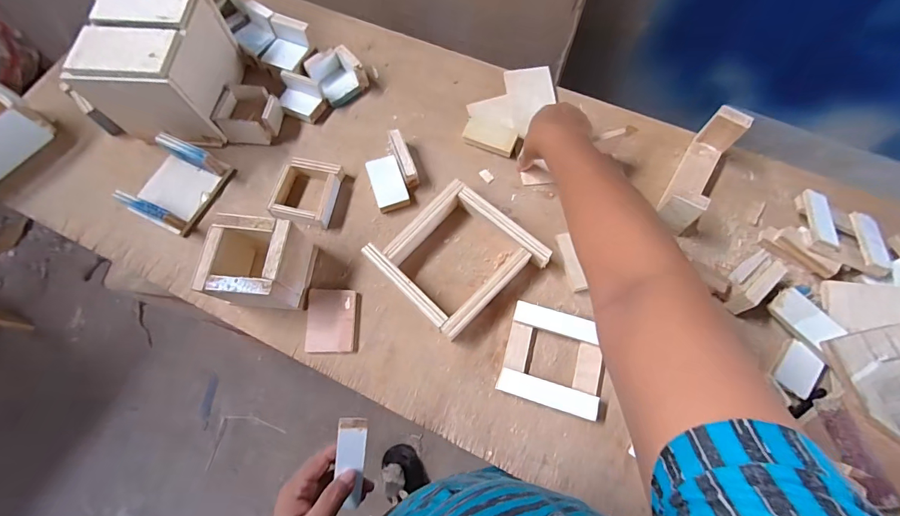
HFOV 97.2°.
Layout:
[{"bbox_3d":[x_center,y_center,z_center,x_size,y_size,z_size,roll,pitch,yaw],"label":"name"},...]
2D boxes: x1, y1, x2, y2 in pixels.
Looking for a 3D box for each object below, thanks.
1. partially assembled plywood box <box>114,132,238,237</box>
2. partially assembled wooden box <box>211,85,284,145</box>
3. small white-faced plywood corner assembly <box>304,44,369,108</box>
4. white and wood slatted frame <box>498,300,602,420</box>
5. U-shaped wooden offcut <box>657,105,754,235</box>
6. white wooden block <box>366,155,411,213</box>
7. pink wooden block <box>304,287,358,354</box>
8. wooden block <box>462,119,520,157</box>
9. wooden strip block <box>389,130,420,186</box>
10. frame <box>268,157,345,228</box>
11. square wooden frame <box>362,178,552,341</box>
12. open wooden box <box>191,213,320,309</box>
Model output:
[{"bbox_3d":[-0.389,-0.106,0.555,0.104,0.050,0.121,25,74,11],"label":"partially assembled plywood box"},{"bbox_3d":[-0.296,-0.213,0.593,0.079,0.043,0.086,4,71,4],"label":"partially assembled wooden box"},{"bbox_3d":[-0.174,-0.283,0.615,0.070,0.045,0.067,-35,73,-9],"label":"small white-faced plywood corner assembly"},{"bbox_3d":[0.126,0.120,0.478,0.115,0.014,0.112,15,72,8],"label":"white and wood slatted frame"},{"bbox_3d":[0.325,-0.110,0.519,0.045,0.075,0.155,31,75,13],"label":"U-shaped wooden offcut"},{"bbox_3d":[-0.086,-0.104,0.558,0.043,0.019,0.080,-18,71,-4],"label":"white wooden block"},{"bbox_3d":[-0.150,0.079,0.501,0.060,0.015,0.079,-2,70,2],"label":"pink wooden block"},{"bbox_3d":[0.059,-0.177,0.579,0.077,0.015,0.040,23,73,10],"label":"wooden block"},{"bbox_3d":[-0.066,-0.142,0.566,0.019,0.032,0.081,-19,71,-4],"label":"wooden strip block"},{"bbox_3d":[-0.200,-0.094,0.558,0.081,0.027,0.092,8,71,6],"label":"frame"},{"bbox_3d":[0.010,-0.001,0.509,0.170,0.038,0.154,-40,73,-11],"label":"square wooden frame"},{"bbox_3d":[-0.233,0.011,0.488,0.097,0.089,0.098,2,71,4],"label":"open wooden box"}]

